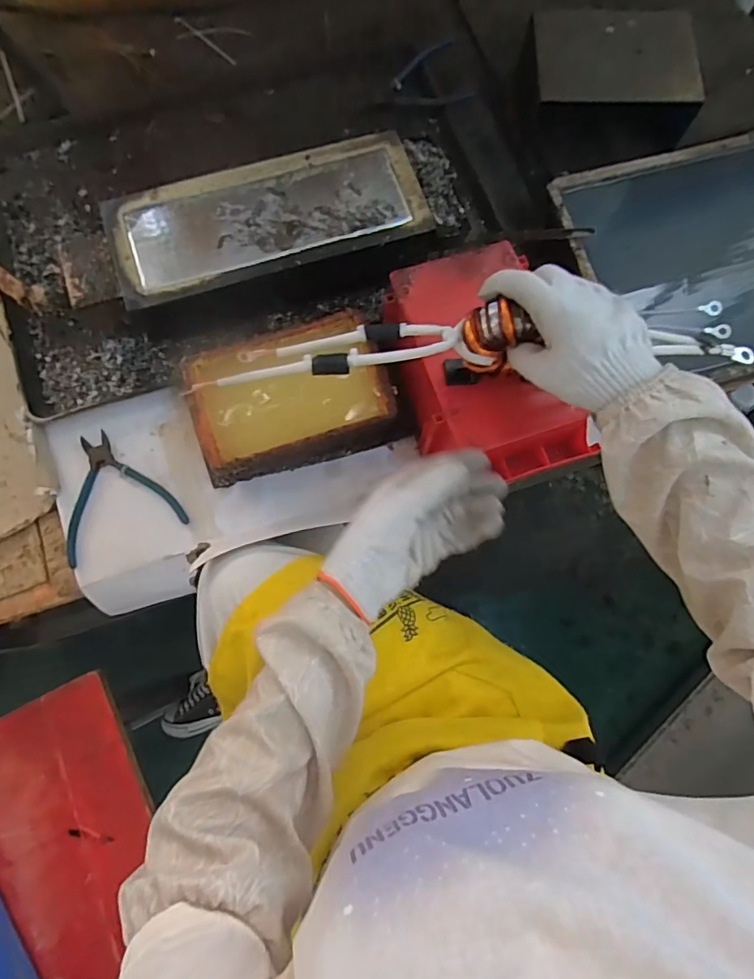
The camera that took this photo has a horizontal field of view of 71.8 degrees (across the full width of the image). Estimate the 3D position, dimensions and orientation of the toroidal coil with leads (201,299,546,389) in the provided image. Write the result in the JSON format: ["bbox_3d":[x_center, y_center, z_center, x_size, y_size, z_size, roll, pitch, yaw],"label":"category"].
[{"bbox_3d":[-0.008,-0.118,0.447,0.266,0.064,0.043,-5,76,9],"label":"toroidal coil with leads"}]

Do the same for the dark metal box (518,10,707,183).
[{"bbox_3d":[0.291,-0.519,0.680,0.211,0.090,0.167,-8,77,-4],"label":"dark metal box"}]

